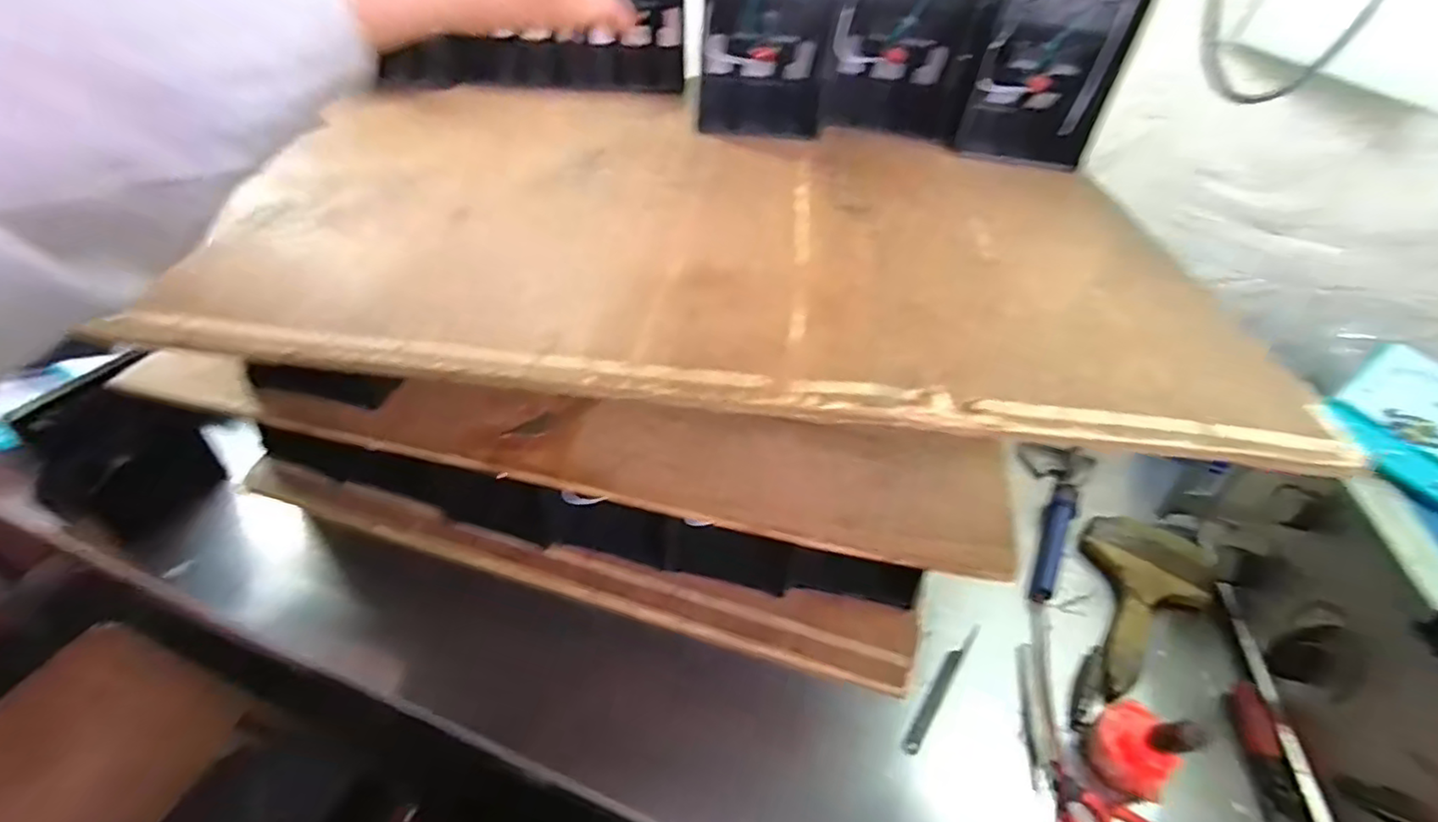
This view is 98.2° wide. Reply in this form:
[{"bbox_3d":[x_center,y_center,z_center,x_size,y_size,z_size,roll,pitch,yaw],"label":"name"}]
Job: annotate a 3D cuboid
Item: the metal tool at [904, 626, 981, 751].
[{"bbox_3d":[0.168,0.201,0.464,0.011,0.012,0.122,29,46,26],"label":"metal tool"}]

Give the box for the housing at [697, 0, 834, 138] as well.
[{"bbox_3d":[0.038,-0.295,0.479,0.100,0.134,0.091,5,40,0],"label":"housing"}]

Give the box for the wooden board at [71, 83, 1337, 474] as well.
[{"bbox_3d":[0.003,-0.123,0.384,0.525,0.014,0.363,6,40,1],"label":"wooden board"}]

